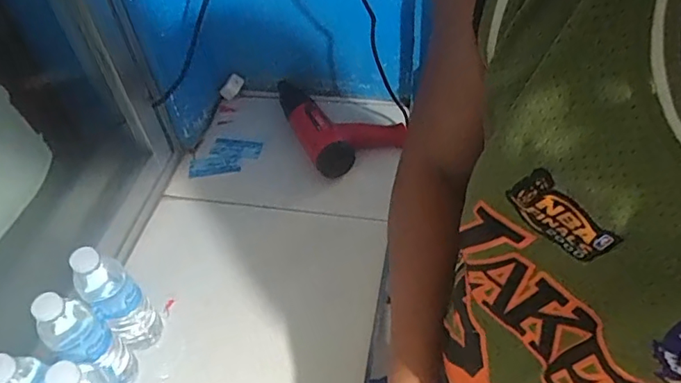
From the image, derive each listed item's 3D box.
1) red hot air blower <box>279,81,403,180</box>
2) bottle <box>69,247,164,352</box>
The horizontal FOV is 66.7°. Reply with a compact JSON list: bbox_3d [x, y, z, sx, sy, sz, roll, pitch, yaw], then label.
[{"bbox_3d":[-0.011,-0.145,1.009,0.186,0.070,0.262,-24,51,-14],"label":"red hot air blower"},{"bbox_3d":[-0.298,0.148,0.697,0.059,0.211,0.052,-37,56,-24],"label":"bottle"}]

